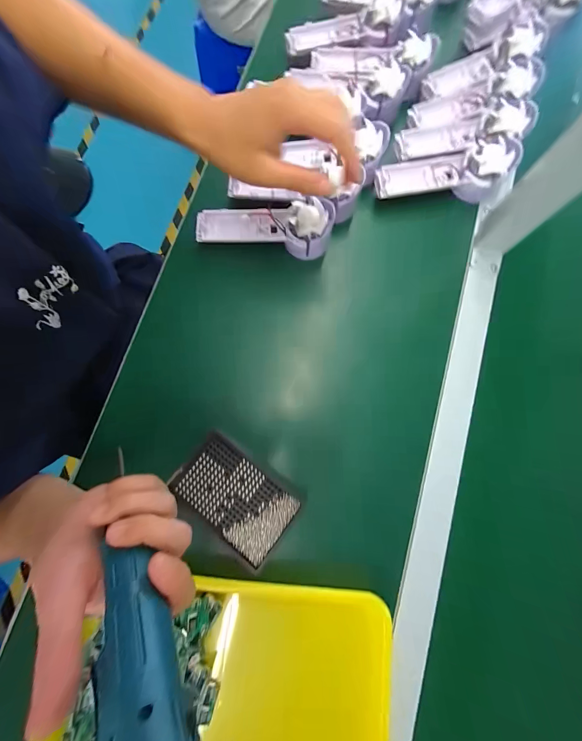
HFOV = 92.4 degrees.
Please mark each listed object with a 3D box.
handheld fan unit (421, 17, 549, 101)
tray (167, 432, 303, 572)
[{"bbox_3d":[0.282,-0.445,0.409,0.188,0.034,0.049,-26,81,-4],"label":"handheld fan unit"},{"bbox_3d":[-0.063,0.143,0.316,0.132,0.010,0.082,37,82,6],"label":"tray"}]

